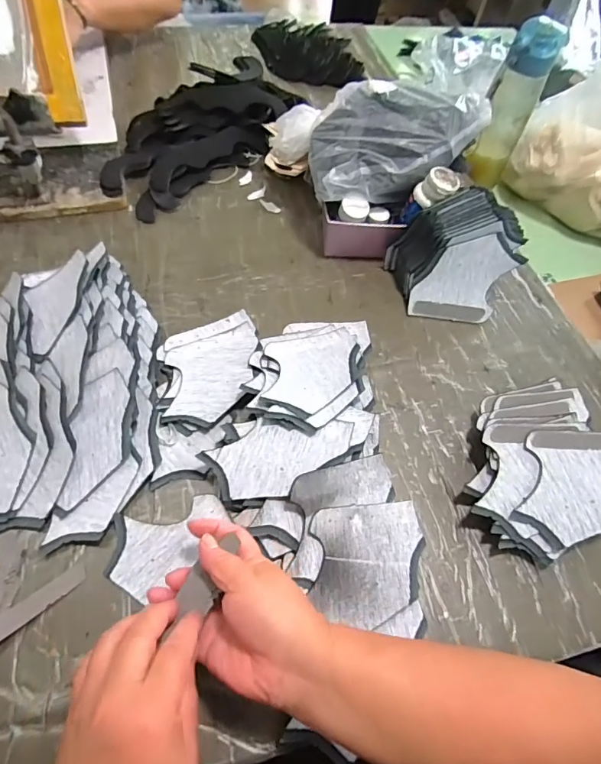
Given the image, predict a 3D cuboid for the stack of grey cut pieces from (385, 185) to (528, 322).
[{"bbox_3d":[0.202,-0.153,0.558,0.140,0.112,0.117,-10,58,-11],"label":"stack of grey cut pieces"}]

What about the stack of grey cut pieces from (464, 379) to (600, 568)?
[{"bbox_3d":[0.252,0.081,0.454,0.141,0.048,0.191,19,57,8],"label":"stack of grey cut pieces"}]

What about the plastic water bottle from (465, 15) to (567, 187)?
[{"bbox_3d":[0.315,-0.410,0.676,0.064,0.214,0.063,34,60,17],"label":"plastic water bottle"}]

